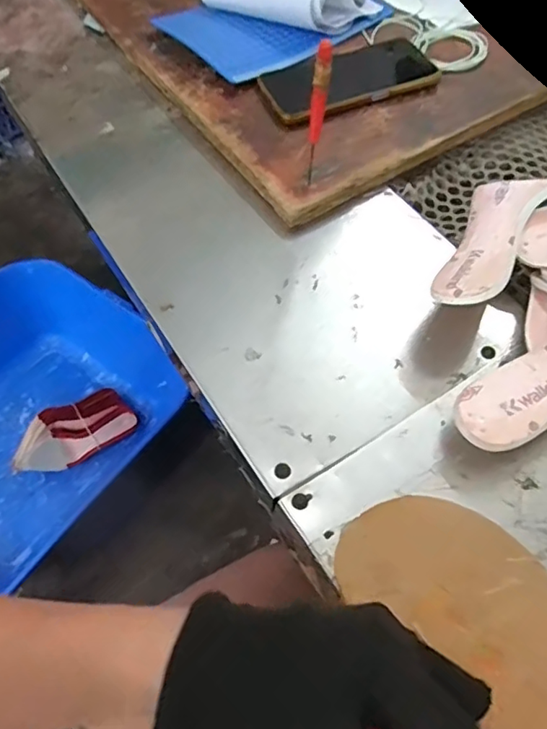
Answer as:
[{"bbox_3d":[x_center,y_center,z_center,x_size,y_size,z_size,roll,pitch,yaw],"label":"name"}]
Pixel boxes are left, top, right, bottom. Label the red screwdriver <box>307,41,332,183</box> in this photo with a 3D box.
[{"bbox_3d":[0.033,-0.179,0.418,0.012,0.117,0.011,7,59,5],"label":"red screwdriver"}]

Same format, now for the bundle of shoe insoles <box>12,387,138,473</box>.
[{"bbox_3d":[-0.393,0.132,1.107,0.229,0.077,0.110,-29,63,-16],"label":"bundle of shoe insoles"}]

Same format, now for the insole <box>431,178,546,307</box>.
[{"bbox_3d":[0.153,-0.089,0.399,0.053,0.026,0.143,31,64,18],"label":"insole"}]

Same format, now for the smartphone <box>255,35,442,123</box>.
[{"bbox_3d":[0.071,-0.275,0.540,0.166,0.010,0.086,-22,61,-12],"label":"smartphone"}]

